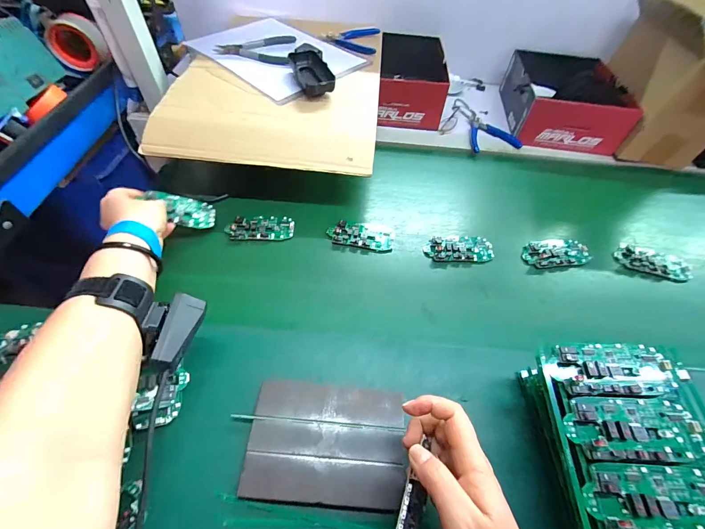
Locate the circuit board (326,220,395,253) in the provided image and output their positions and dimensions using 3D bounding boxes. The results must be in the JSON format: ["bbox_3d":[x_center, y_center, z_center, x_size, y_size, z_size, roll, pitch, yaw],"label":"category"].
[{"bbox_3d":[0.013,-0.046,0.492,0.099,0.015,0.048,8,56,1],"label":"circuit board"}]

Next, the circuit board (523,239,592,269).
[{"bbox_3d":[0.311,-0.019,0.498,0.100,0.017,0.053,-8,57,-10],"label":"circuit board"}]

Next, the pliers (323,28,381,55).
[{"bbox_3d":[-0.006,-0.454,0.658,0.114,0.013,0.104,2,56,-3],"label":"pliers"}]

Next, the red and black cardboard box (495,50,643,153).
[{"bbox_3d":[0.426,-0.335,0.664,0.185,0.101,0.216,8,56,2],"label":"red and black cardboard box"}]

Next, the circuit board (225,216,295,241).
[{"bbox_3d":[-0.136,-0.057,0.488,0.095,0.012,0.047,-1,56,-5],"label":"circuit board"}]

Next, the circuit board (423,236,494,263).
[{"bbox_3d":[0.158,-0.026,0.494,0.100,0.013,0.053,2,56,-3],"label":"circuit board"}]

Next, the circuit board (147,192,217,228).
[{"bbox_3d":[-0.236,-0.076,0.455,0.083,0.007,0.045,12,59,-32],"label":"circuit board"}]

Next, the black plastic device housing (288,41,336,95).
[{"bbox_3d":[-0.070,-0.322,0.548,0.058,0.032,0.139,-11,57,-12],"label":"black plastic device housing"}]

